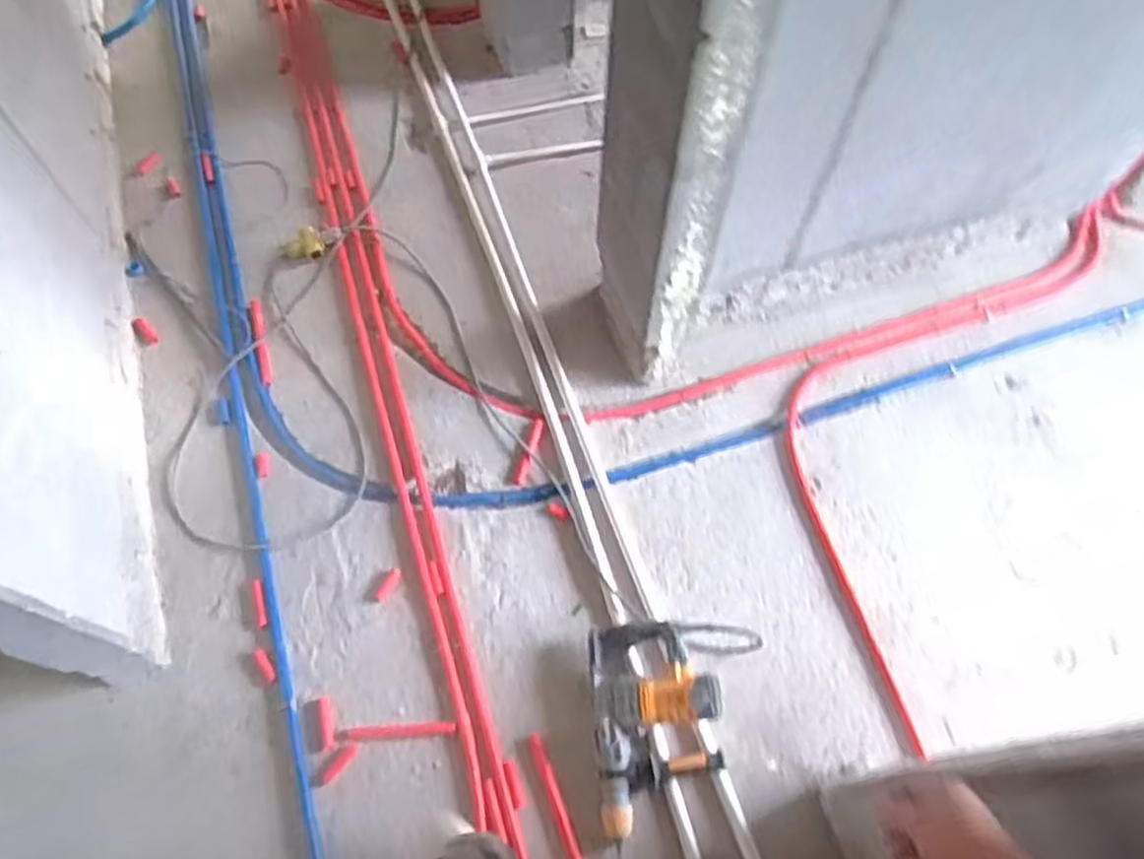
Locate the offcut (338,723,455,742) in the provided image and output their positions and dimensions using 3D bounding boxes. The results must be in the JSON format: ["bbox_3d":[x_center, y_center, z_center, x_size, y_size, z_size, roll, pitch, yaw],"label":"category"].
[{"bbox_3d":[-0.322,0.556,1.421,0.213,0.014,0.023,-2,63,-4],"label":"offcut"}]

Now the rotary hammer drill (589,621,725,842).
[{"bbox_3d":[0.152,0.525,1.389,0.219,0.110,0.358,-2,63,-4],"label":"rotary hammer drill"}]

